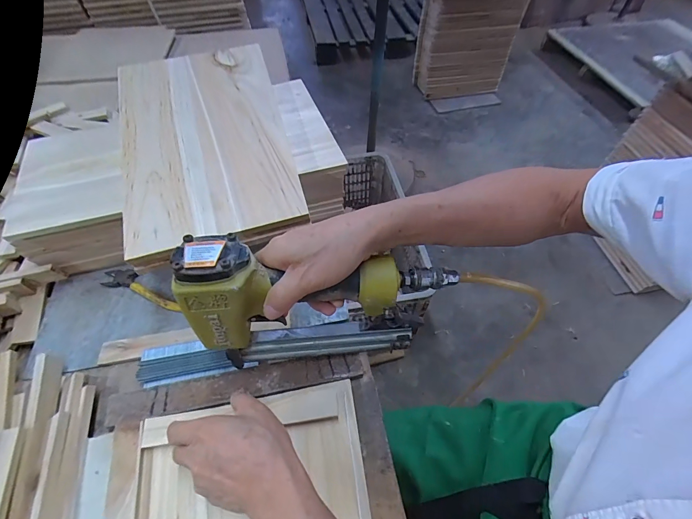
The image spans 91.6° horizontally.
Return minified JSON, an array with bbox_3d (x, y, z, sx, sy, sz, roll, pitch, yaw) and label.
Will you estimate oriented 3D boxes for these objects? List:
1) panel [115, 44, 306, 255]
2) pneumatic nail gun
[{"bbox_3d":[-0.199,-0.189,0.474,0.218,0.015,0.419,-16,56,-11],"label":"panel"},{"bbox_3d":[-0.018,0.039,0.337,0.241,0.156,0.064,-7,55,-5],"label":"pneumatic nail gun"}]

